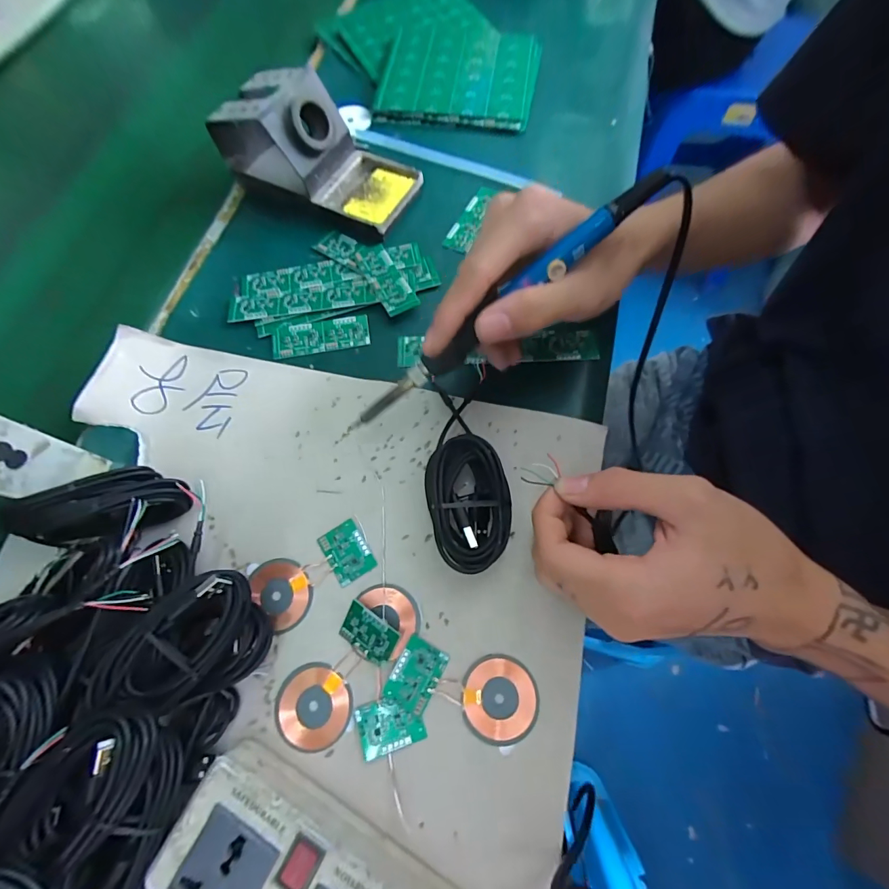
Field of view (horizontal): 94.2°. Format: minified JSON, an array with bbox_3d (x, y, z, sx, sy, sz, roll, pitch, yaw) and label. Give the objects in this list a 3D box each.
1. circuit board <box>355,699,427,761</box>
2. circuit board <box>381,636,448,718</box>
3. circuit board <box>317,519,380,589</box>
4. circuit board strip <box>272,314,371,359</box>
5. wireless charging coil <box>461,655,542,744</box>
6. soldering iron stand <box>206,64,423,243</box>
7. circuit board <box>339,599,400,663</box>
[{"bbox_3d":[-0.029,0.149,0.220,0.033,0.004,0.025,-19,70,-5],"label":"circuit board"},{"bbox_3d":[-0.016,0.127,0.228,0.026,0.004,0.034,27,72,11],"label":"circuit board"},{"bbox_3d":[-0.060,0.066,0.253,0.024,0.004,0.034,-32,71,-10],"label":"circuit board"},{"bbox_3d":[-0.093,-0.083,0.310,0.072,0.004,0.027,-9,69,-2],"label":"circuit board strip"},{"bbox_3d":[0.030,0.137,0.222,0.040,0.005,0.041,-1,69,2],"label":"wireless charging coil"},{"bbox_3d":[-0.109,-0.241,0.335,0.163,0.068,0.075,27,72,12],"label":"soldering iron stand"},{"bbox_3d":[-0.043,0.106,0.230,0.035,0.004,0.025,29,101,23],"label":"circuit board"}]

